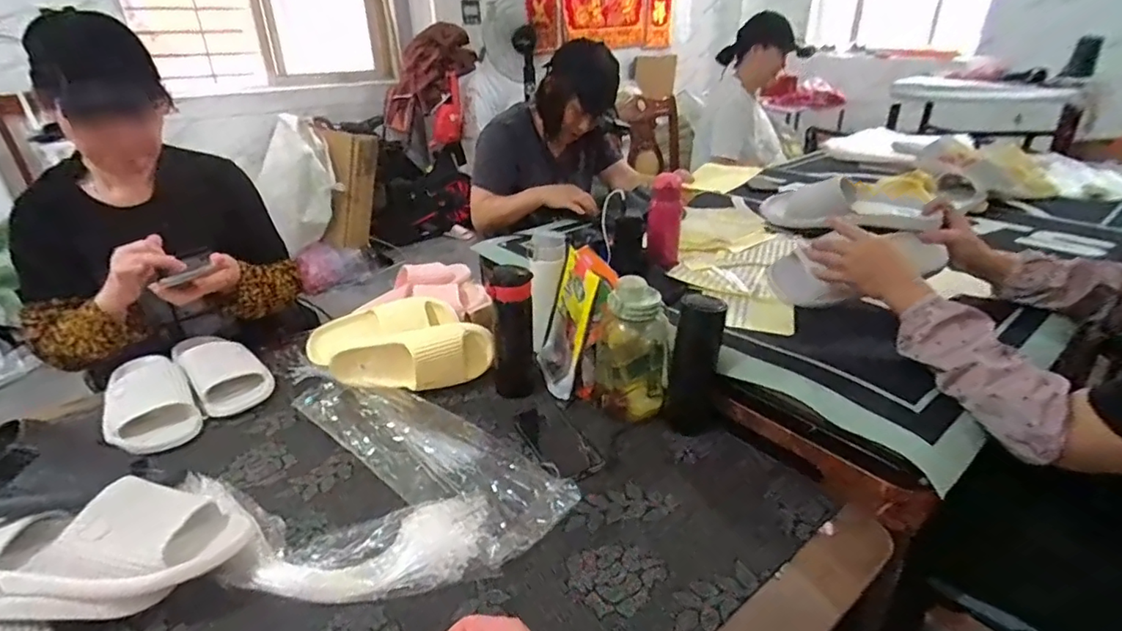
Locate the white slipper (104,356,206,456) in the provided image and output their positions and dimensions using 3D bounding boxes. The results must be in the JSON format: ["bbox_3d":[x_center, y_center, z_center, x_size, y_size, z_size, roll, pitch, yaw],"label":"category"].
[{"bbox_3d":[-0.625,0.126,0.841,0.113,0.061,0.221,-21,33,-33],"label":"white slipper"}]

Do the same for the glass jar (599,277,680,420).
[{"bbox_3d":[0.112,0.044,0.833,0.107,0.195,0.107,4,28,10],"label":"glass jar"}]

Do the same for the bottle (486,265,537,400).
[{"bbox_3d":[-0.074,0.027,0.873,0.066,0.199,0.064,-1,27,1],"label":"bottle"}]

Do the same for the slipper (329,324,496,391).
[{"bbox_3d":[-0.241,0.071,0.903,0.262,0.086,0.080,-2,27,-1],"label":"slipper"}]

